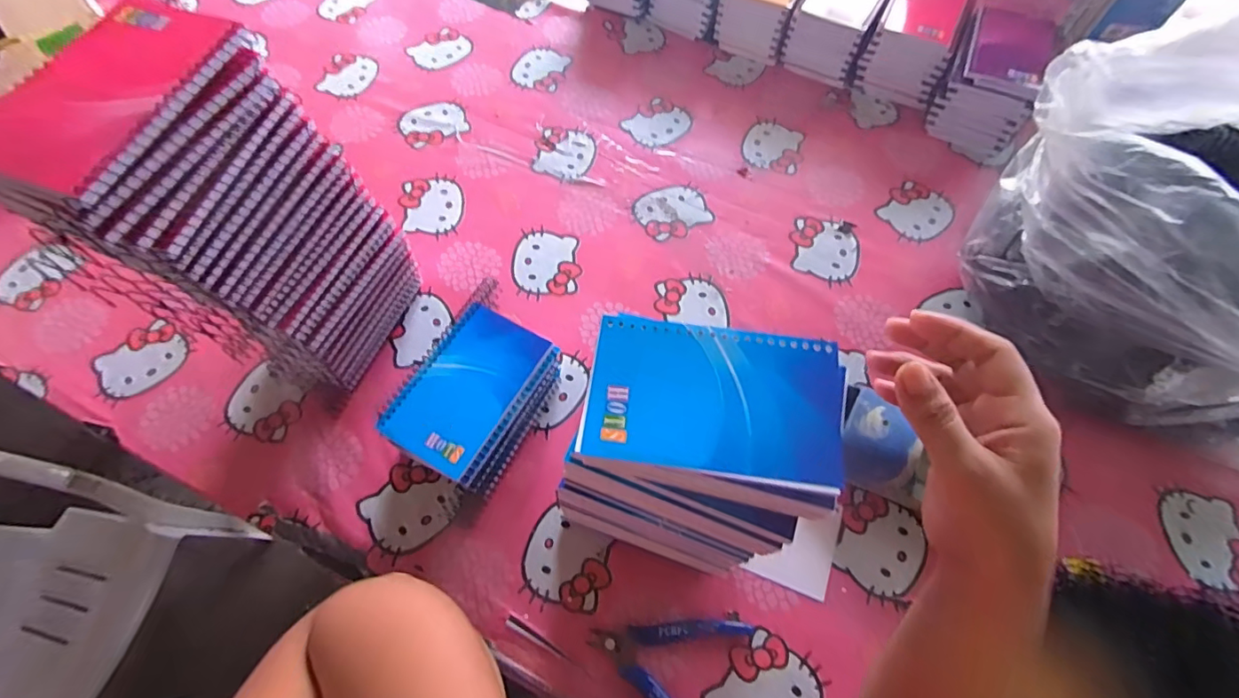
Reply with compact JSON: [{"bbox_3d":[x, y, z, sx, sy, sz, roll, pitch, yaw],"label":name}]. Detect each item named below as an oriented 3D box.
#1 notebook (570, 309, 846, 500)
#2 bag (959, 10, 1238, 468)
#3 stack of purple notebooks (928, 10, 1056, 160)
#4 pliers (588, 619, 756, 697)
[{"bbox_3d":[0.050,0.027,0.279,0.131,0.007,0.081,7,64,4],"label":"notebook"},{"bbox_3d":[0.503,-0.073,0.424,0.344,0.196,0.245,19,65,9],"label":"bag"},{"bbox_3d":[0.428,-0.307,0.622,0.095,0.075,0.121,24,66,12],"label":"stack of purple notebooks"},{"bbox_3d":[0.037,0.235,0.398,0.115,0.015,0.087,18,65,9],"label":"pliers"}]

